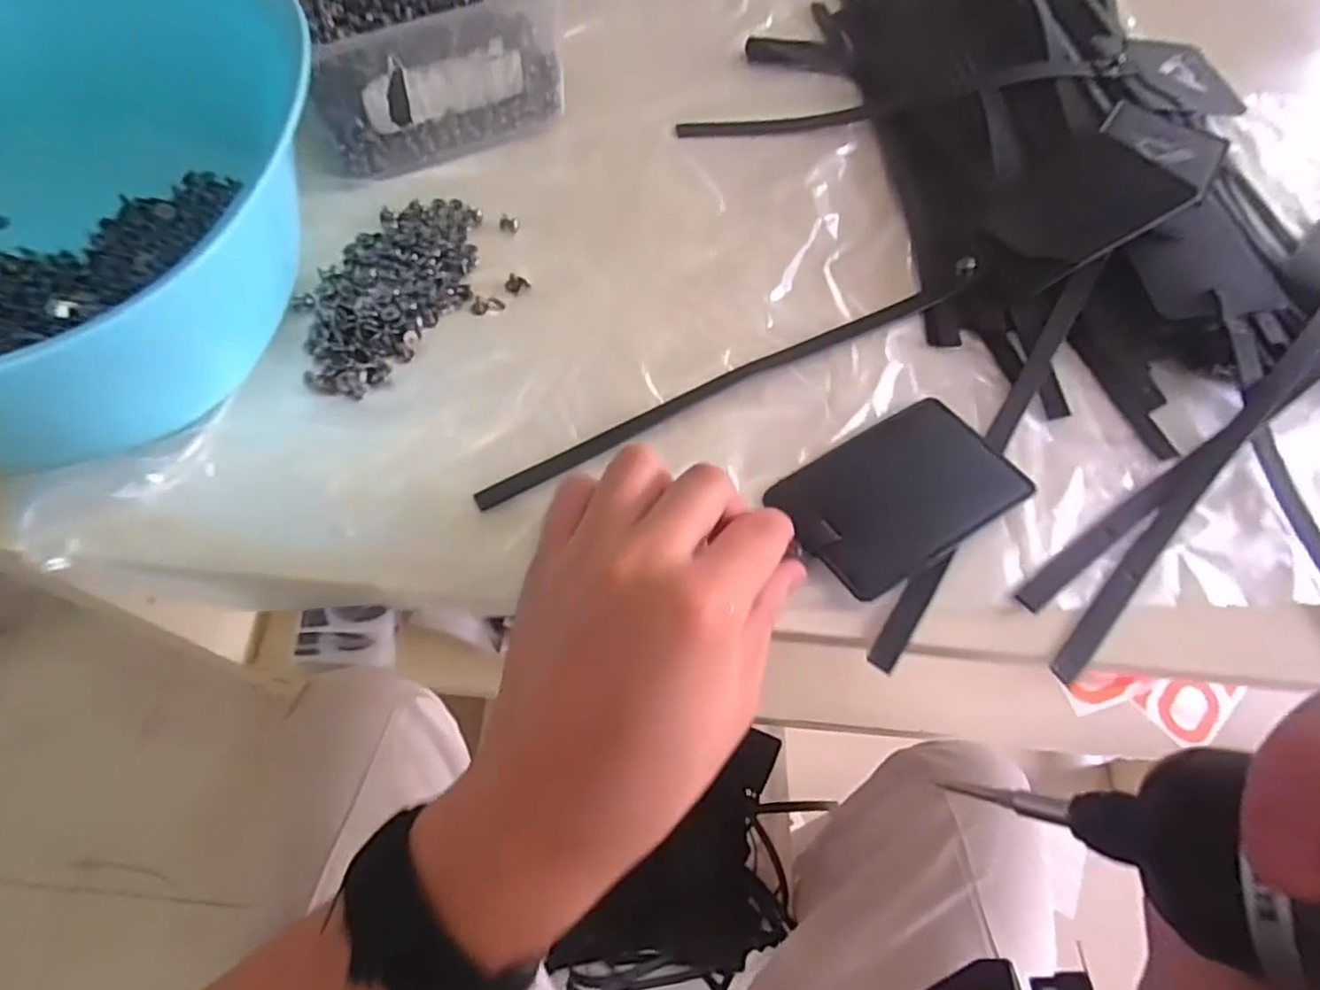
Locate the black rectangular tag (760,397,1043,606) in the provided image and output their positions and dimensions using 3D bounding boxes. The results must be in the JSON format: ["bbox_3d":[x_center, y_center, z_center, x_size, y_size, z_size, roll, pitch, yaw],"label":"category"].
[{"bbox_3d":[0.099,-0.002,0.276,0.099,0.005,0.061,-27,58,-19],"label":"black rectangular tag"}]

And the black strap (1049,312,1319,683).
[{"bbox_3d":[0.240,-0.014,0.287,0.244,0.020,0.014,-42,75,-18],"label":"black strap"}]

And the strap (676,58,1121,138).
[{"bbox_3d":[0.135,-0.227,0.381,0.252,0.024,0.016,-9,67,-7],"label":"strap"}]

